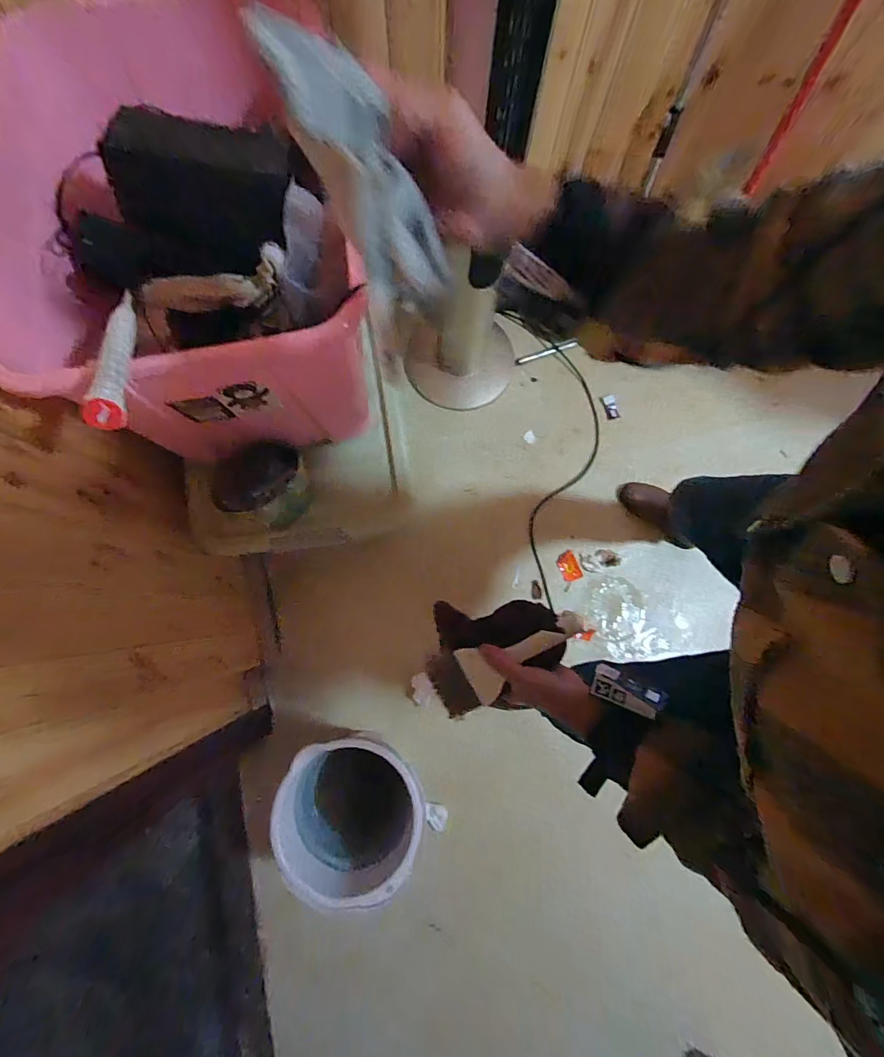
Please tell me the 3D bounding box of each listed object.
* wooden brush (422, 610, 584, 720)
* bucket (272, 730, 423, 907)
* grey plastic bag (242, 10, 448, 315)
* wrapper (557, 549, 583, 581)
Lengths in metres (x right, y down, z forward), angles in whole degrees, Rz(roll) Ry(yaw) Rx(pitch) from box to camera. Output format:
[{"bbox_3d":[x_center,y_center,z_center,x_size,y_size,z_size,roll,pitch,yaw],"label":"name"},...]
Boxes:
[{"bbox_3d":[0.079,0.154,0.507,0.192,0.015,0.075,-27,81,3],"label":"wooden brush"},{"bbox_3d":[-0.178,0.558,0.891,0.273,0.306,0.249,0,80,-1],"label":"bucket"},{"bbox_3d":[-0.046,-0.214,0.260,0.057,0.155,0.016,-42,38,-8],"label":"grey plastic bag"},{"bbox_3d":[0.336,0.100,1.118,0.052,0.004,0.077,-23,81,-5],"label":"wrapper"}]

